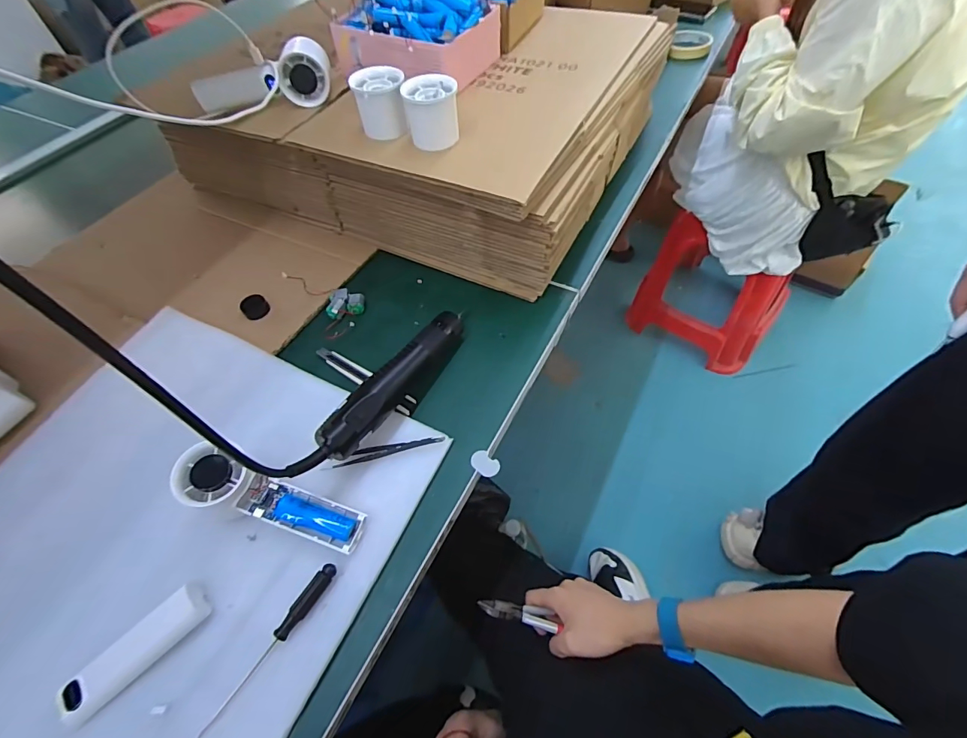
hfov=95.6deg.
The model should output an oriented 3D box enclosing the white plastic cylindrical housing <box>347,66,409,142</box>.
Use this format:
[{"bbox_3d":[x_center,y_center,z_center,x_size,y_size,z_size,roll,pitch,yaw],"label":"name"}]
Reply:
[{"bbox_3d":[-0.109,-0.286,0.471,0.052,0.052,0.048,-16,55,-6],"label":"white plastic cylindrical housing"}]

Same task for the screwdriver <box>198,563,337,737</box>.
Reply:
[{"bbox_3d":[-0.162,0.212,0.337,0.013,0.011,0.133,27,62,22],"label":"screwdriver"}]

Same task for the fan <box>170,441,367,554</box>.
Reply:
[{"bbox_3d":[-0.182,0.113,0.374,0.161,0.027,0.043,24,58,-4],"label":"fan"}]

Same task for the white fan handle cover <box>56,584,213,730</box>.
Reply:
[{"bbox_3d":[-0.269,0.217,0.339,0.105,0.016,0.033,-40,61,-20],"label":"white fan handle cover"}]

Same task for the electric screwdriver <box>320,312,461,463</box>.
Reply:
[{"bbox_3d":[-0.085,0.009,0.443,0.033,0.053,0.196,24,61,21],"label":"electric screwdriver"}]

